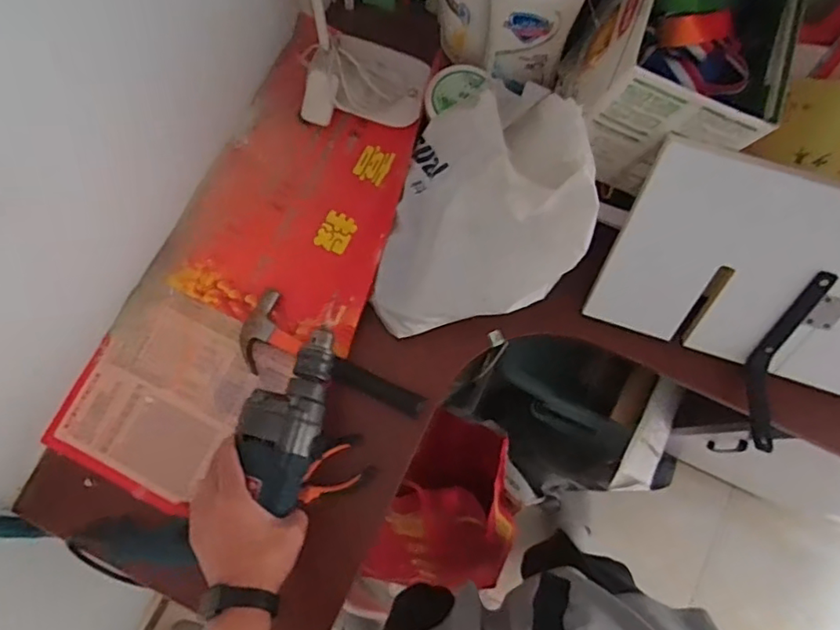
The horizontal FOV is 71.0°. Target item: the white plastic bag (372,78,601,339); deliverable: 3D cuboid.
[{"bbox_3d":[0.046,-0.137,0.630,0.226,0.205,0.261,-7,77,0],"label":"white plastic bag"}]

